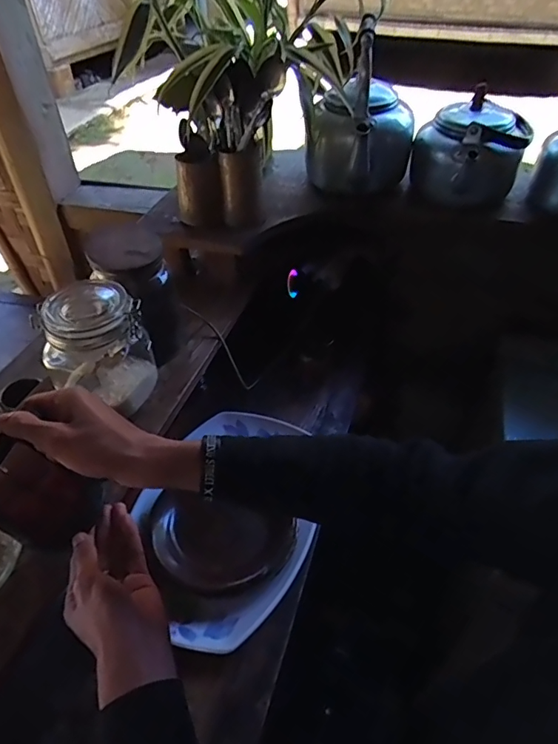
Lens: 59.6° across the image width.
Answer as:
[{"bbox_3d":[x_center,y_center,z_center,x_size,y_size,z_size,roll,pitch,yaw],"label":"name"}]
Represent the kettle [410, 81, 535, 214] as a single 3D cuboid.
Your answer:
[{"bbox_3d":[0.317,-0.354,0.811,0.142,0.137,0.137,-17,46,-16],"label":"kettle"}]

